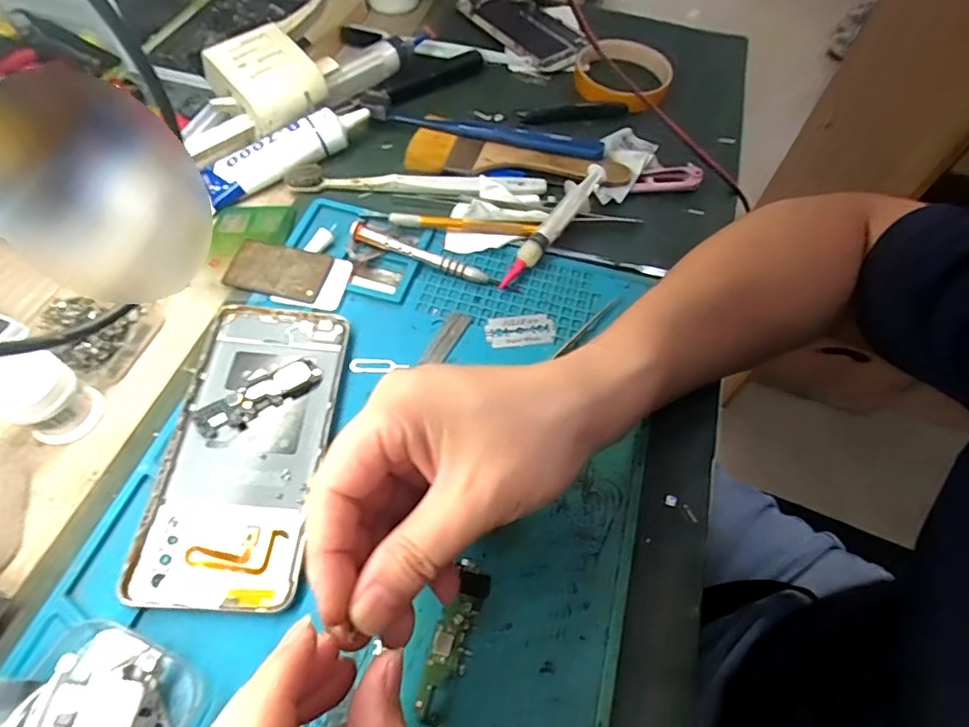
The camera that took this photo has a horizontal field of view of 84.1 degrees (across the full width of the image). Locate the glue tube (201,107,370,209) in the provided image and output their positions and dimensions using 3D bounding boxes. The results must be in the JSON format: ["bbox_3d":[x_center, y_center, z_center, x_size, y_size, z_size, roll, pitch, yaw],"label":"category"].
[{"bbox_3d":[-0.141,-0.155,0.385,0.122,0.027,0.036,-26,64,-18],"label":"glue tube"}]

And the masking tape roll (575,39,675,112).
[{"bbox_3d":[0.118,-0.246,0.459,0.080,0.023,0.092,13,59,4],"label":"masking tape roll"}]

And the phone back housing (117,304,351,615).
[{"bbox_3d":[-0.121,0.039,0.278,0.074,0.010,0.160,4,59,-1],"label":"phone back housing"}]

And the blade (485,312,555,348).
[{"bbox_3d":[0.021,-0.021,0.327,0.040,0.004,0.024,-4,59,-6],"label":"blade"}]

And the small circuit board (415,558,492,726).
[{"bbox_3d":[-0.013,0.121,0.238,0.017,0.004,0.065,17,59,7],"label":"small circuit board"}]

